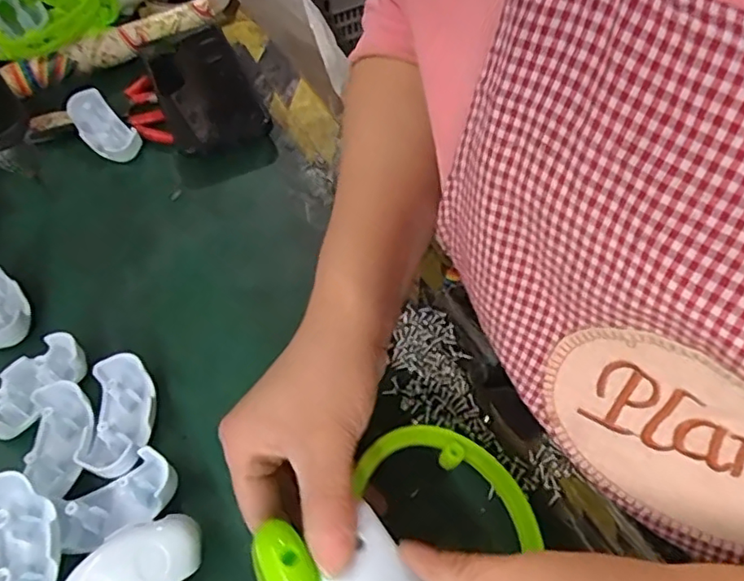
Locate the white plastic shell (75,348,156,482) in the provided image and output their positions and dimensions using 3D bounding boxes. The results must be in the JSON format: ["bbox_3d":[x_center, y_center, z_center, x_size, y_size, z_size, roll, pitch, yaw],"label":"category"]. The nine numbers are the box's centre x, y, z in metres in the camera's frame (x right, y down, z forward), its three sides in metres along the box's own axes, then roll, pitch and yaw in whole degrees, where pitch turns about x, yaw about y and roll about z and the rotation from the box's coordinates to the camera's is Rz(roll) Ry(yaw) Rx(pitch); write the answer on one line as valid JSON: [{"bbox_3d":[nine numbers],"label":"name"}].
[{"bbox_3d":[-0.139,0.070,0.333,0.033,0.026,0.067,-4,54,3],"label":"white plastic shell"}]

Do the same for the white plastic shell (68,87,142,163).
[{"bbox_3d":[-0.215,-0.132,0.482,0.064,0.023,0.032,46,67,6],"label":"white plastic shell"}]

